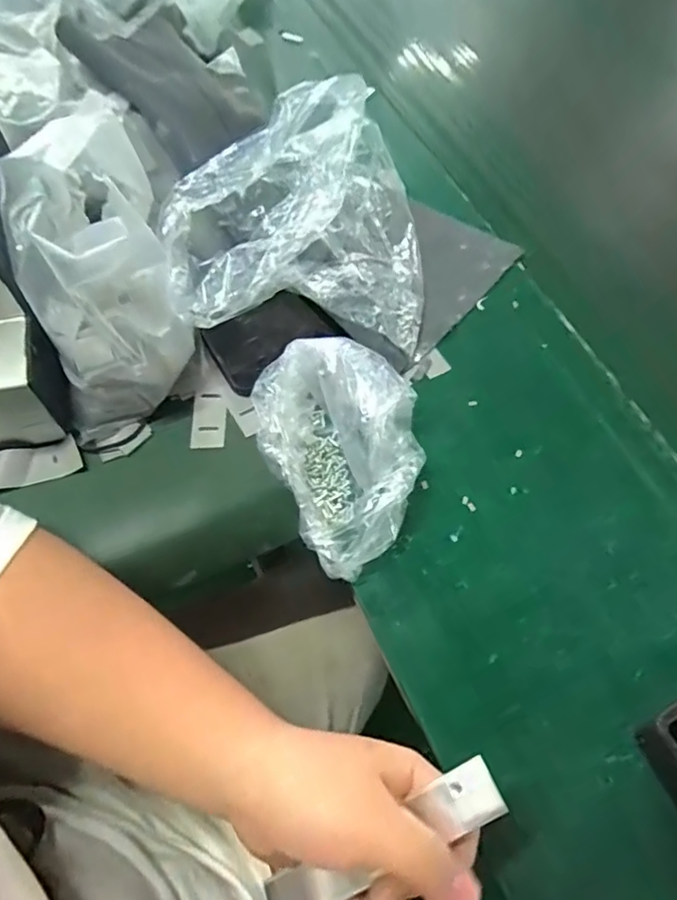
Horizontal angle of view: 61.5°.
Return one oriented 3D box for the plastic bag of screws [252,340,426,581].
[{"bbox_3d":[0.014,-0.002,0.414,0.121,0.069,0.157,-20,66,-12],"label":"plastic bag of screws"}]

